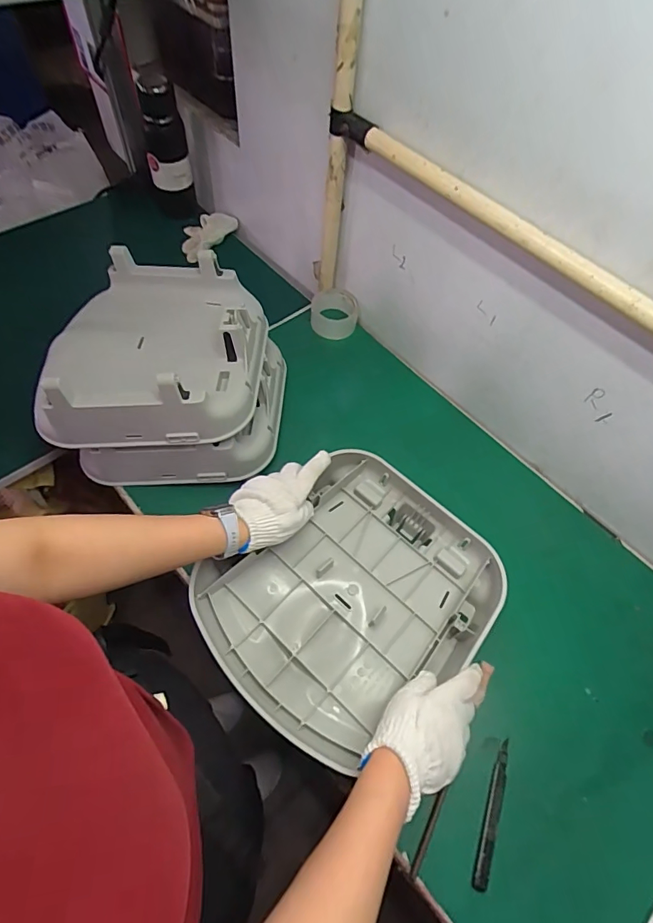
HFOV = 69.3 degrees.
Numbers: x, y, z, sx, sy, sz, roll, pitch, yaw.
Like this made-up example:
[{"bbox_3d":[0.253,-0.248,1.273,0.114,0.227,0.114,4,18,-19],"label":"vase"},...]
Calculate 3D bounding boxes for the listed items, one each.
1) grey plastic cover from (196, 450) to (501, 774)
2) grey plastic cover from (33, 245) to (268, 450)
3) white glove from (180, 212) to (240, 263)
[{"bbox_3d":[0.032,0.172,0.603,0.331,0.074,0.291,-40,70,-24],"label":"grey plastic cover"},{"bbox_3d":[-0.240,-0.174,0.679,0.290,0.091,0.295,0,60,-5],"label":"grey plastic cover"},{"bbox_3d":[-0.260,-0.503,1.045,0.136,0.045,0.063,-33,65,5],"label":"white glove"}]

